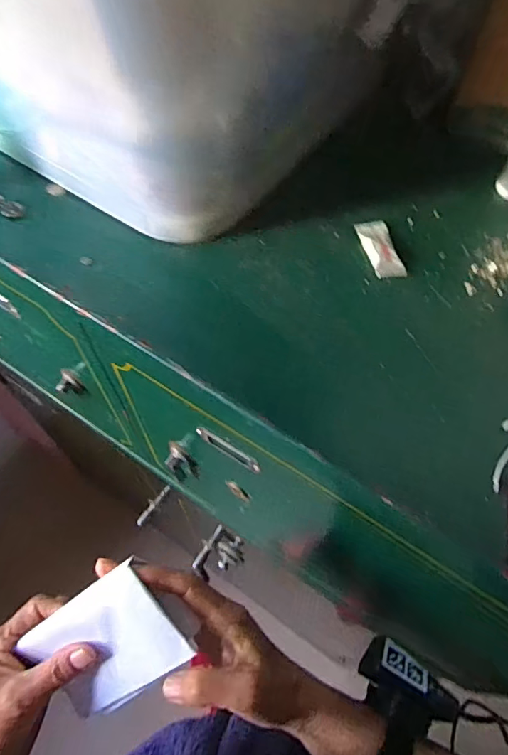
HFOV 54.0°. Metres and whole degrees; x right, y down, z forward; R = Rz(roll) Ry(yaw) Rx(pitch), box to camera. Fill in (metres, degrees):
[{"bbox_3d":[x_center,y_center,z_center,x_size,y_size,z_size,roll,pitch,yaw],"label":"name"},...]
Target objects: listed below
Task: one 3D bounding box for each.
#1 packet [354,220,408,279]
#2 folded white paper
[{"bbox_3d":[0.094,-0.097,0.375,0.026,0.009,0.055,-8,61,-5],"label":"packet"},{"bbox_3d":[-0.099,0.182,0.336,0.105,0.008,0.078,-38,89,17],"label":"folded white paper"}]

